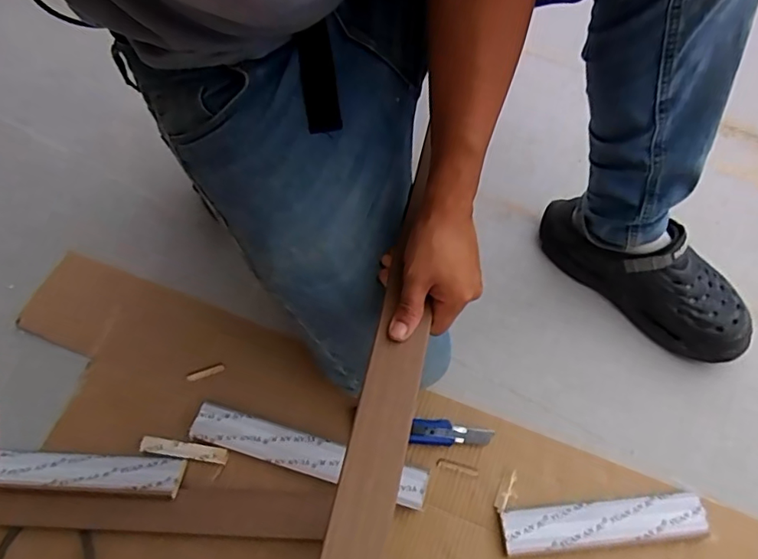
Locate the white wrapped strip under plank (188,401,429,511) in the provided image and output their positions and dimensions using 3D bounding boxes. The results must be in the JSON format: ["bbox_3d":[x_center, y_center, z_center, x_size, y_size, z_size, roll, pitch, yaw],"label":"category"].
[{"bbox_3d":[-0.089,0.213,0.639,0.295,0.017,0.047,15,63,8],"label":"white wrapped strip under plank"}]

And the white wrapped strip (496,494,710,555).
[{"bbox_3d":[0.264,0.287,0.611,0.236,0.015,0.048,-5,62,-2],"label":"white wrapped strip"}]

